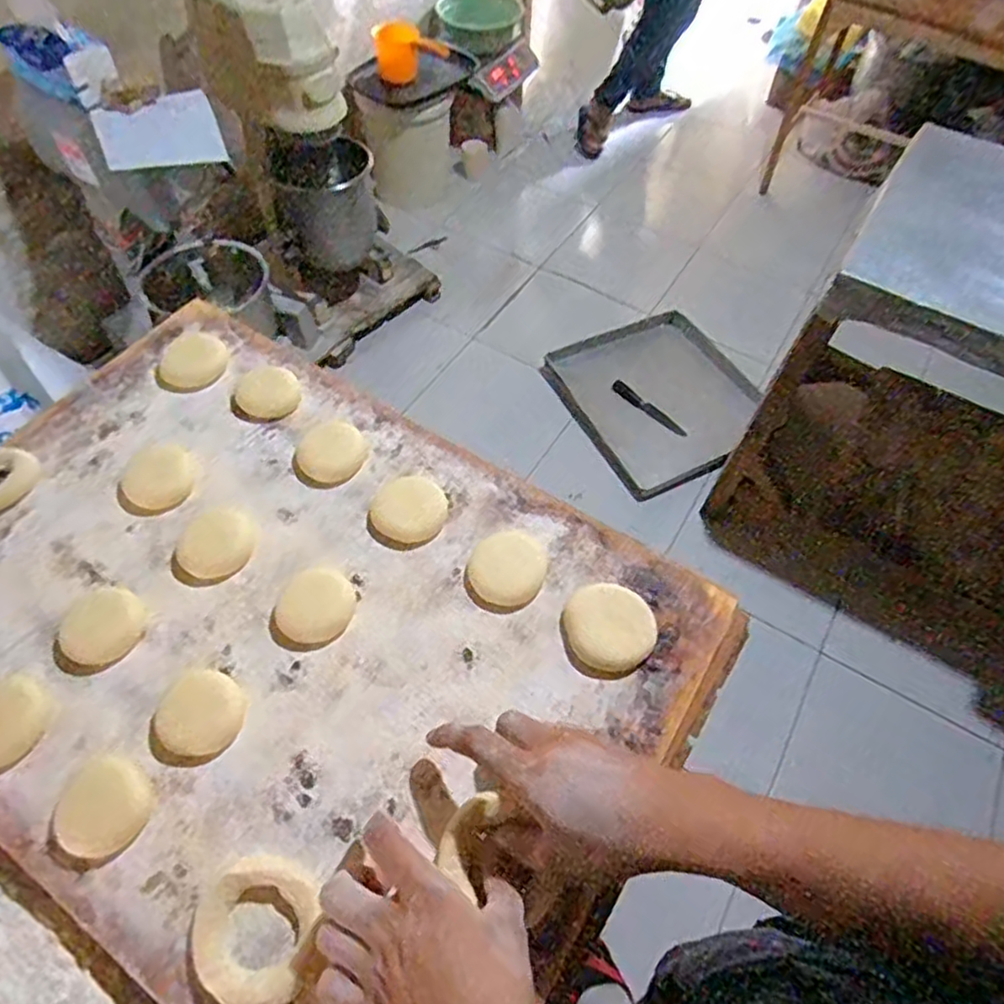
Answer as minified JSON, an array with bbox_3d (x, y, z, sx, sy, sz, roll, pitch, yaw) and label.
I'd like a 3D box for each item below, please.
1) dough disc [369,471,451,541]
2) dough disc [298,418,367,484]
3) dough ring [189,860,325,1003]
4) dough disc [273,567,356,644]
[{"bbox_3d":[-0.079,0.004,0.561,0.062,0.007,0.062,1,57,-2],"label":"dough disc"},{"bbox_3d":[-0.152,-0.047,0.594,0.057,0.006,0.069,-5,57,-6],"label":"dough disc"},{"bbox_3d":[-0.149,0.255,0.397,0.072,0.016,0.071,1,57,-2],"label":"dough ring"},{"bbox_3d":[-0.143,0.079,0.509,0.054,0.009,0.058,1,57,-2],"label":"dough disc"}]

